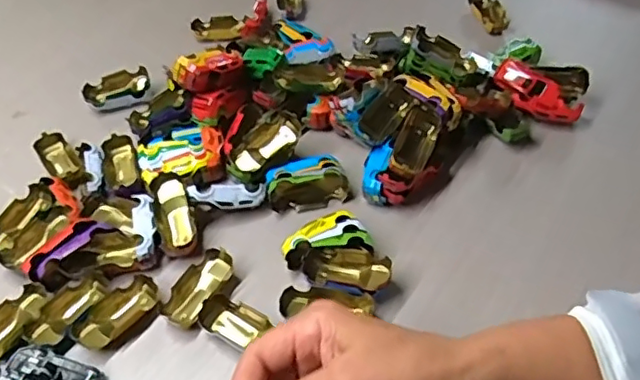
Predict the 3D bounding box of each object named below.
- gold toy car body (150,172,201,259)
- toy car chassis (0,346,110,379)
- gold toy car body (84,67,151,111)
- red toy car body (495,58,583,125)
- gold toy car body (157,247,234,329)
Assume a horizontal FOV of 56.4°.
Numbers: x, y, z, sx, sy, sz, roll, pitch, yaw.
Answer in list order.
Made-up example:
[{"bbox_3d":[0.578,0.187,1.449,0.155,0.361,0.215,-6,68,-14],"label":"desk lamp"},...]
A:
[{"bbox_3d":[-0.116,0.022,0.480,0.028,0.023,0.071,-16,66,-11],"label":"gold toy car body"},{"bbox_3d":[-0.176,0.125,0.396,0.068,0.014,0.032,20,50,-2],"label":"toy car chassis"},{"bbox_3d":[-0.201,-0.101,0.595,0.065,0.020,0.034,-14,49,-9],"label":"gold toy car body"},{"bbox_3d":[0.195,-0.087,0.539,0.082,0.024,0.032,40,60,15],"label":"red toy car body"},{"bbox_3d":[-0.090,0.072,0.442,0.033,0.014,0.063,18,52,18],"label":"gold toy car body"}]

